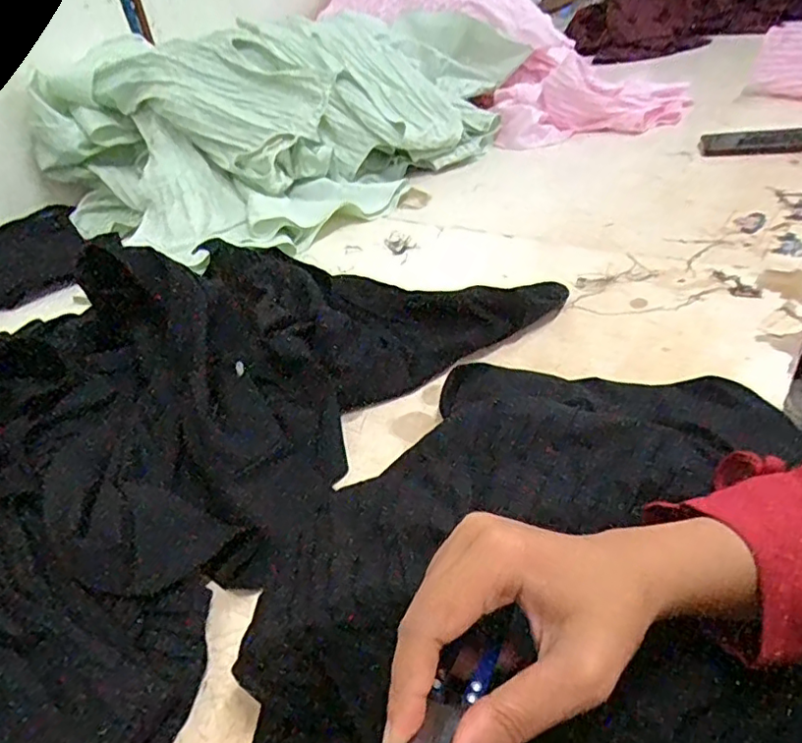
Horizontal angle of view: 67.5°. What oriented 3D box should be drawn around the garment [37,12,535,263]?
[{"bbox_3d":[-0.172,-0.515,1.137,0.584,0.217,0.898,22,46,36],"label":"garment"}]

